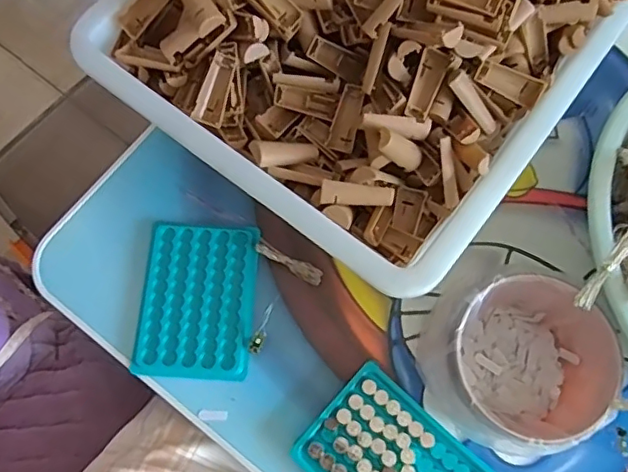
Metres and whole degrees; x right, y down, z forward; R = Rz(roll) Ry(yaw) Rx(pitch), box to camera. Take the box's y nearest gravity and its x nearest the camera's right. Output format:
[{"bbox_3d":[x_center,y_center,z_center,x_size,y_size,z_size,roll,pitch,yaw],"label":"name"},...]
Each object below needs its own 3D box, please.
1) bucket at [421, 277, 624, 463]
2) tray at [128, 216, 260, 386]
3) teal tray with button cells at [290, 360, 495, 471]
[{"bbox_3d":[0.155,0.098,0.440,0.112,0.089,0.123,1,71,-2],"label":"bucket"},{"bbox_3d":[-0.098,0.053,0.492,0.093,0.008,0.131,4,71,-1],"label":"tray"},{"bbox_3d":[0.063,0.176,0.450,0.133,0.017,0.096,40,75,11],"label":"teal tray with button cells"}]

